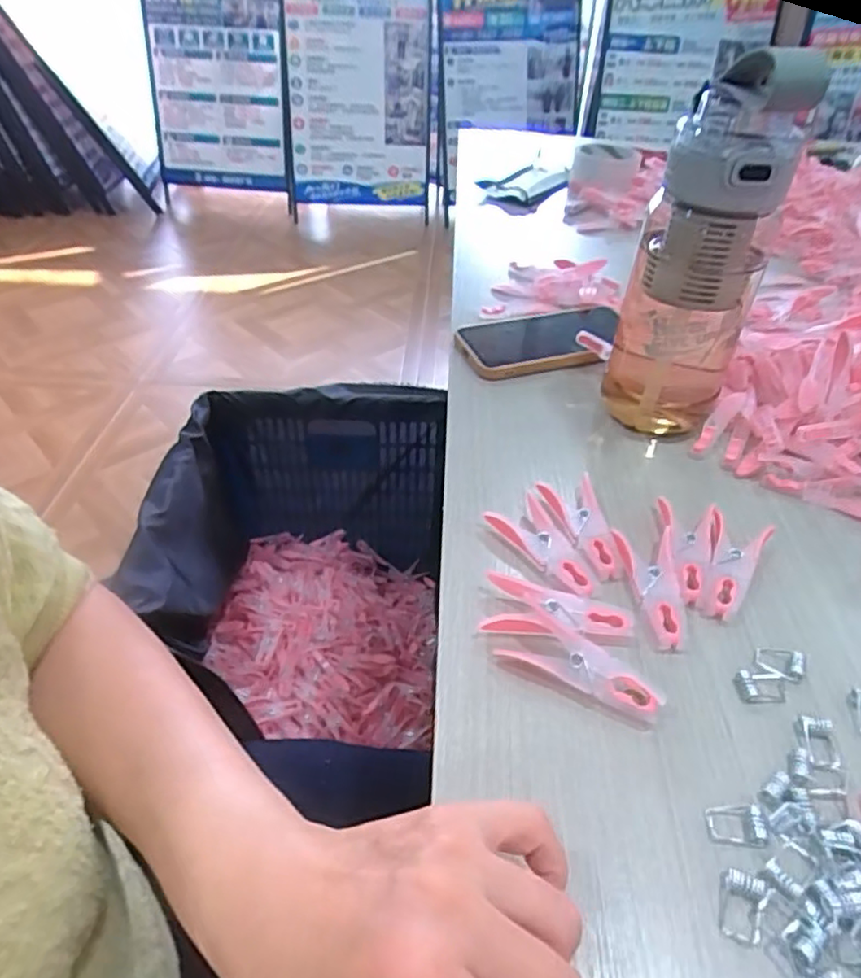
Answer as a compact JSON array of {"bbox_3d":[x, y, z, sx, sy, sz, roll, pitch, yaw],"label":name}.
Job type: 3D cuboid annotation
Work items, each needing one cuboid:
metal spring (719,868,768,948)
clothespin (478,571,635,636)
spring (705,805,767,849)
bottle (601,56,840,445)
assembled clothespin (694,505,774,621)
[{"bbox_3d":[0.118,0.158,0.242,0.016,0.004,0.024,16,43,14],"label":"metal spring"},{"bbox_3d":[0.067,0.066,0.337,0.076,0.015,0.031,9,42,7],"label":"clothespin"},{"bbox_3d":[0.126,0.138,0.263,0.023,0.004,0.016,6,42,3],"label":"spring"},{"bbox_3d":[0.167,-0.140,0.407,0.083,0.221,0.082,18,44,17],"label":"bottle"},{"bbox_3d":[0.170,0.043,0.365,0.032,0.012,0.076,22,45,20],"label":"assembled clothespin"}]

